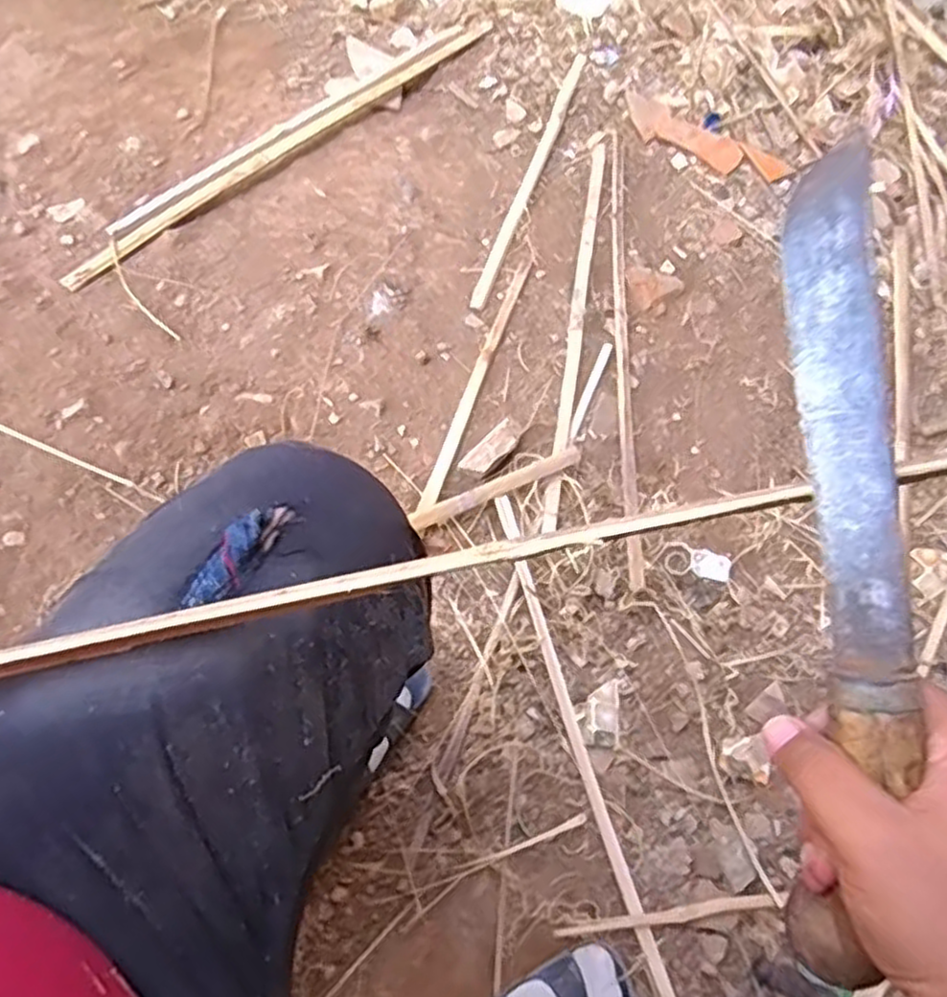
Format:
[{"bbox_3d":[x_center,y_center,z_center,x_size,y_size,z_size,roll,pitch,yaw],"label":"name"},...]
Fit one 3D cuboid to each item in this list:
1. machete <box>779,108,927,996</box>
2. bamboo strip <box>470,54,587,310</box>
[{"bbox_3d":[0.153,0.021,0.301,0.033,0.046,0.323,7,81,-45],"label":"machete"},{"bbox_3d":[0.097,-0.537,1.205,0.022,0.015,0.637,17,62,7],"label":"bamboo strip"}]

